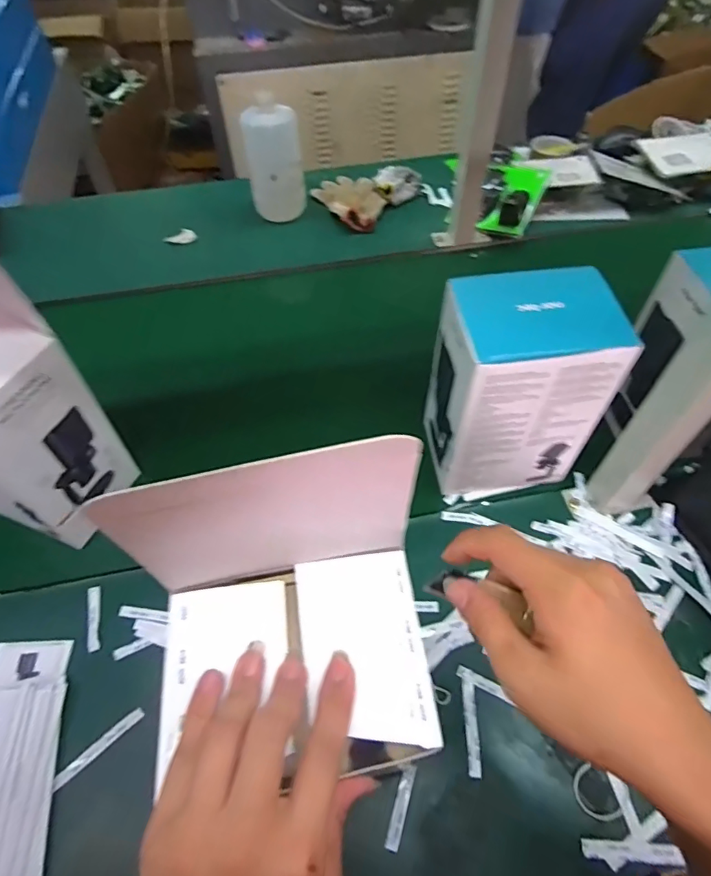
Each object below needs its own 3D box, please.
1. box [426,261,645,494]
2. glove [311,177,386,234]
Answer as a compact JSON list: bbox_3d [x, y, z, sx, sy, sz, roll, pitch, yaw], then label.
[{"bbox_3d":[0.168,-0.048,0.556,0.147,0.231,0.118,-10,55,-6],"label":"box"},{"bbox_3d":[-0.004,-0.457,0.973,0.118,0.044,0.187,-19,56,-12],"label":"glove"}]

